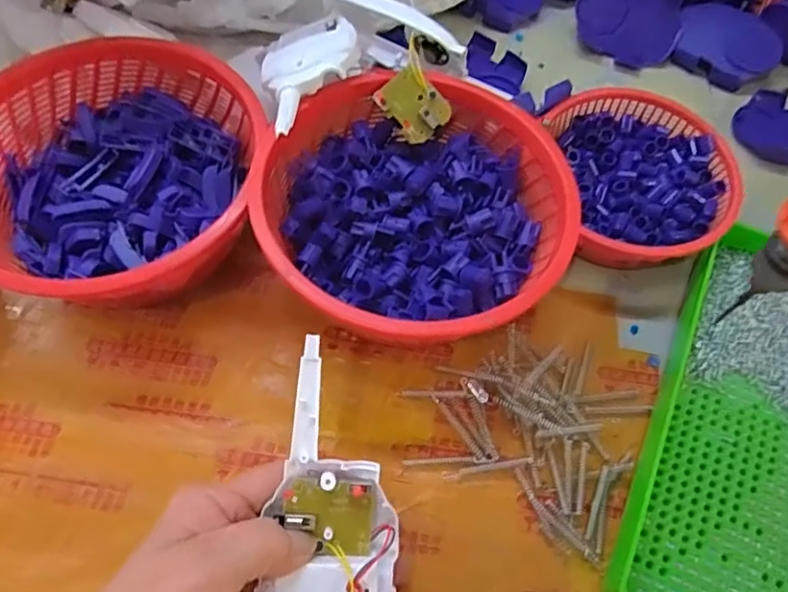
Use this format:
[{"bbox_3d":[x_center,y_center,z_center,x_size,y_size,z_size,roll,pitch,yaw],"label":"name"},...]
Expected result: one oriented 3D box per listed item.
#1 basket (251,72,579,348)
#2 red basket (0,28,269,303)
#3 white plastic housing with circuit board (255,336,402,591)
[{"bbox_3d":[0.013,-0.046,0.369,0.177,0.079,0.176,8,62,3],"label":"basket"},{"bbox_3d":[-0.165,-0.067,0.371,0.176,0.082,0.170,1,62,-1],"label":"red basket"},{"bbox_3d":[-0.034,0.096,0.279,0.066,0.018,0.142,-8,76,-6],"label":"white plastic housing with circuit board"}]

